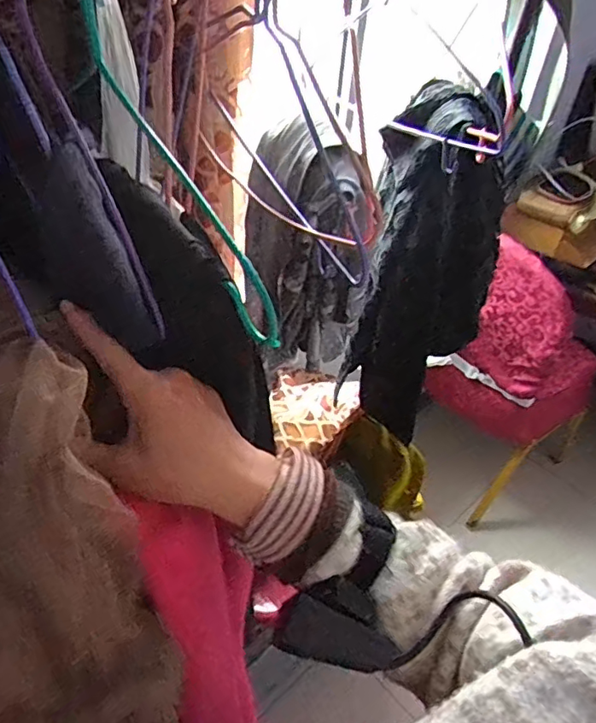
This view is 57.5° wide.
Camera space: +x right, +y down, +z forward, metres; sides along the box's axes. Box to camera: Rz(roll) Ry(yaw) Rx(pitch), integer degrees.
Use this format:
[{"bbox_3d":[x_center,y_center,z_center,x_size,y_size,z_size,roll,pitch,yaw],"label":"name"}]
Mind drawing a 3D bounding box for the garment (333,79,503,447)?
[{"bbox_3d":[0.176,-0.113,0.803,0.171,0.485,0.121,33,47,29],"label":"garment"}]

